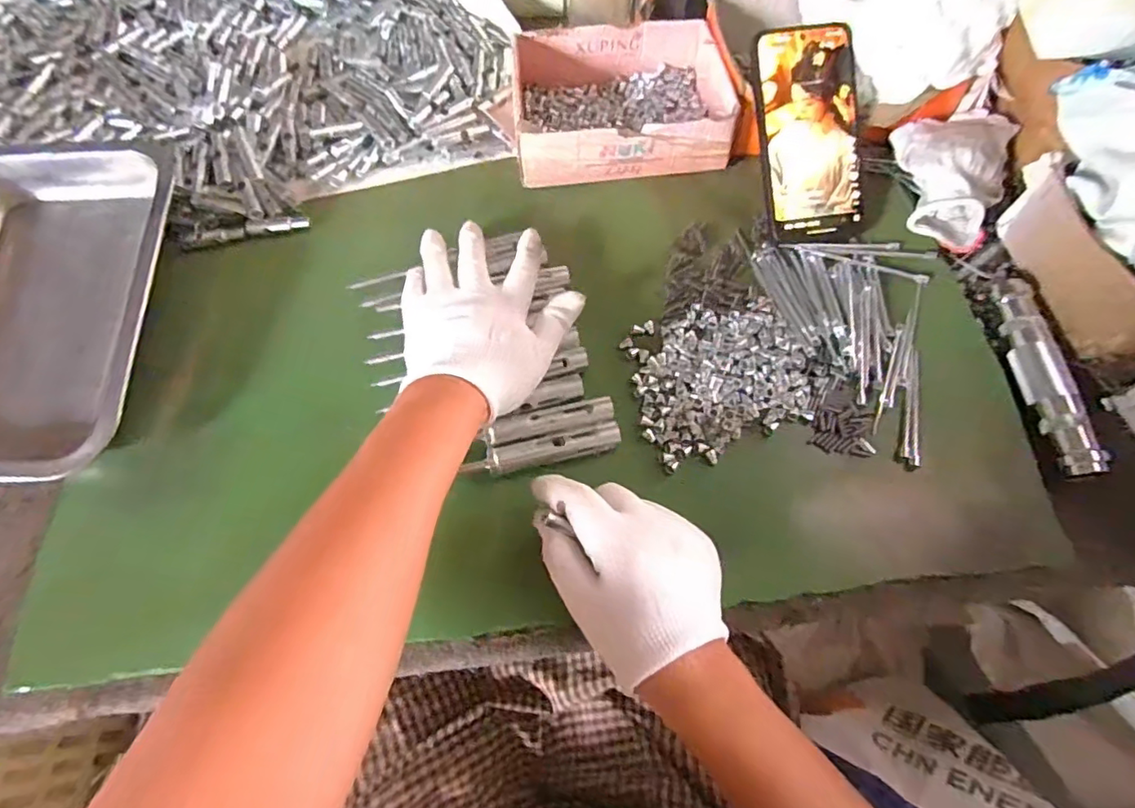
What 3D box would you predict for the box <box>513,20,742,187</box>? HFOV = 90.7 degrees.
[{"bbox_3d":[0.044,-0.260,0.479,0.166,0.045,0.139,-4,65,-1],"label":"box"}]

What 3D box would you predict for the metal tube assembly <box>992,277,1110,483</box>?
[{"bbox_3d":[0.319,-0.021,0.379,0.026,0.019,0.143,-1,65,1],"label":"metal tube assembly"}]

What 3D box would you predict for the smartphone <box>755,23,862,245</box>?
[{"bbox_3d":[0.189,-0.207,0.433,0.078,0.012,0.160,-6,95,-1],"label":"smartphone"}]

